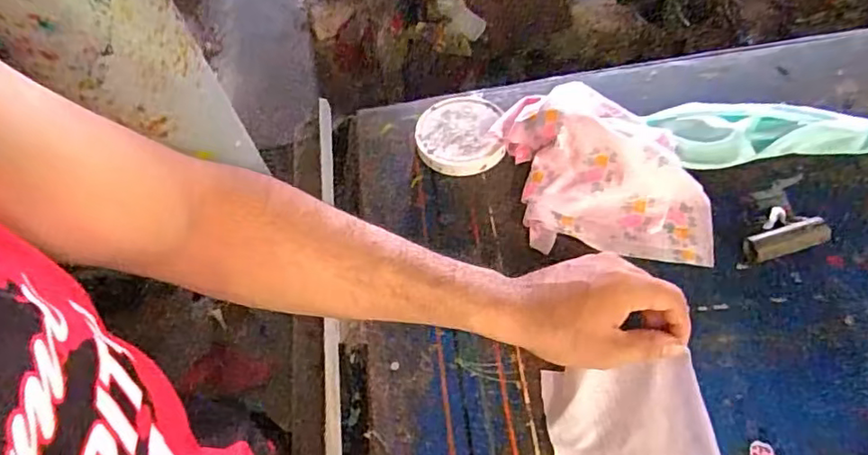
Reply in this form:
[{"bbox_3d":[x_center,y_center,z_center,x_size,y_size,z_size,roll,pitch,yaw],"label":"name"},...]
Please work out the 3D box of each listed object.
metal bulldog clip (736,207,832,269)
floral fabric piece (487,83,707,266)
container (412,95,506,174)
[{"bbox_3d":[0.291,0.006,0.504,0.079,0.017,0.039,-16,58,-5],"label":"metal bulldog clip"},{"bbox_3d":[0.153,-0.061,0.533,0.192,0.060,0.164,4,59,7],"label":"floral fabric piece"},{"bbox_3d":[0.025,-0.096,0.591,0.084,0.012,0.093,-2,58,3],"label":"container"}]

